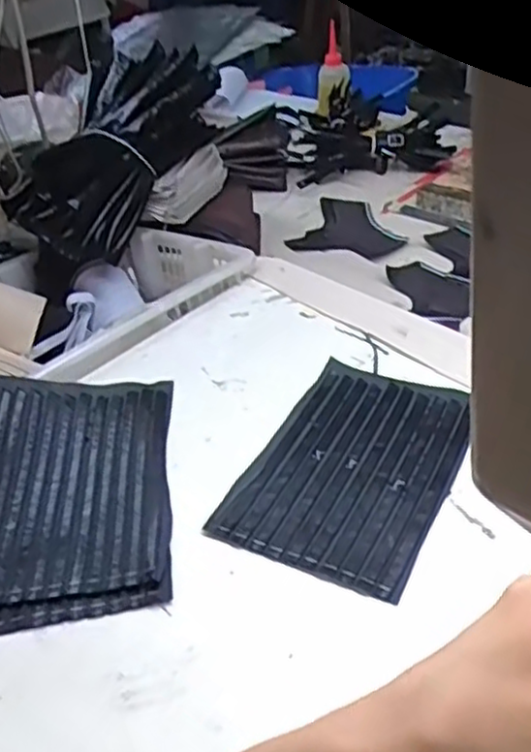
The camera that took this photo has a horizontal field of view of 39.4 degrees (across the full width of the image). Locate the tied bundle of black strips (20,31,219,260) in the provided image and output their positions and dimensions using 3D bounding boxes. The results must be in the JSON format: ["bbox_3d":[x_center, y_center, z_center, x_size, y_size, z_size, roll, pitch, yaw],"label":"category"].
[{"bbox_3d":[-0.184,-0.272,0.907,0.114,0.120,0.292,24,72,32],"label":"tied bundle of black strips"}]

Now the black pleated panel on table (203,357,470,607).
[{"bbox_3d":[0.068,0.068,0.574,0.145,0.007,0.207,15,45,25],"label":"black pleated panel on table"}]

